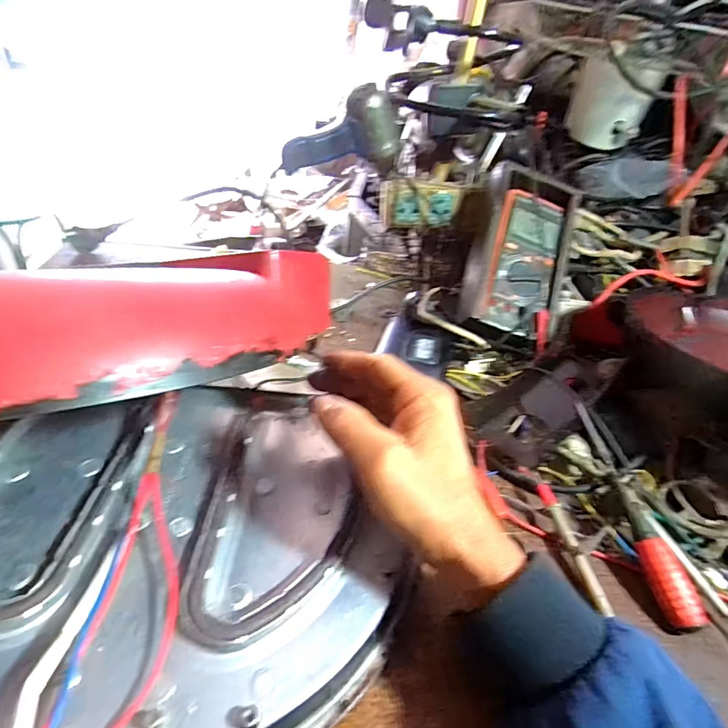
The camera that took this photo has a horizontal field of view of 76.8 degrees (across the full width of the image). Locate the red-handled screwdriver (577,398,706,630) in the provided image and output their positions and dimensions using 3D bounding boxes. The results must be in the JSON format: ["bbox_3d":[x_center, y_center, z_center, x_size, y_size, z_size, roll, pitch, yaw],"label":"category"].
[{"bbox_3d":[0.202,0.105,0.345,0.026,0.018,0.162,-3,55,-13],"label":"red-handled screwdriver"}]

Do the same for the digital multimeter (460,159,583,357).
[{"bbox_3d":[0.183,-0.128,0.546,0.114,0.046,0.223,17,74,-5],"label":"digital multimeter"}]

